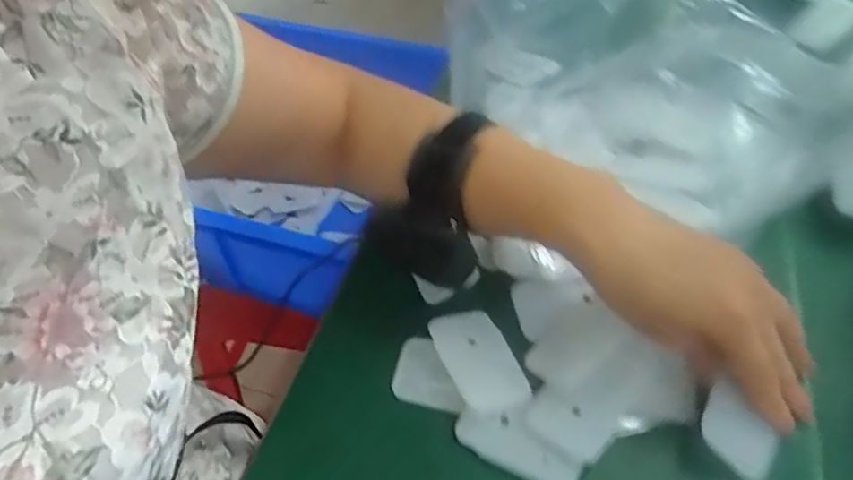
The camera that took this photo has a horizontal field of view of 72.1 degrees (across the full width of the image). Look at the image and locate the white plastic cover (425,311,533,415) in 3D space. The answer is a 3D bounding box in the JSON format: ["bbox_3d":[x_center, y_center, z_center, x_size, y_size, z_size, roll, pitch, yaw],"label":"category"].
[{"bbox_3d":[0.031,0.070,0.350,0.041,0.007,0.066,-19,48,-13],"label":"white plastic cover"}]

